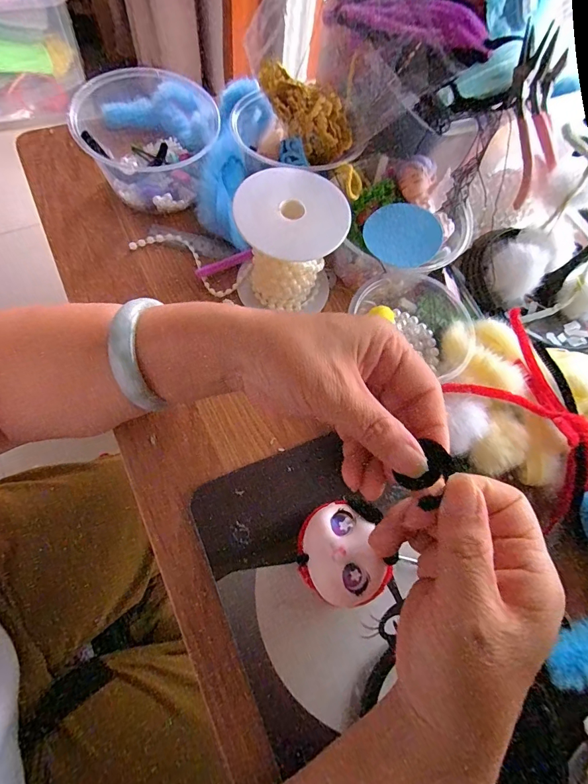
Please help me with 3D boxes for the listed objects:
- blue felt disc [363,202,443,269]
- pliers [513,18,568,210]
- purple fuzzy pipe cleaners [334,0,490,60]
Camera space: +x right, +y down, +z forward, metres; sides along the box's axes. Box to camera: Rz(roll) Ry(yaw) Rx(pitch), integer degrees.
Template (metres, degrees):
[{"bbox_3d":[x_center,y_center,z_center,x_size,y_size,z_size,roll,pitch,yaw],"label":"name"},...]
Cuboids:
[{"bbox_3d":[0.084,-0.120,0.297,0.054,0.004,0.058,2,69,-6],"label":"blue felt disc"},{"bbox_3d":[0.192,-0.215,0.310,0.041,0.018,0.115,-20,117,-7],"label":"pliers"},{"bbox_3d":[0.090,-0.279,0.293,0.118,0.024,0.016,25,68,2],"label":"purple fuzzy pipe cleaners"}]

